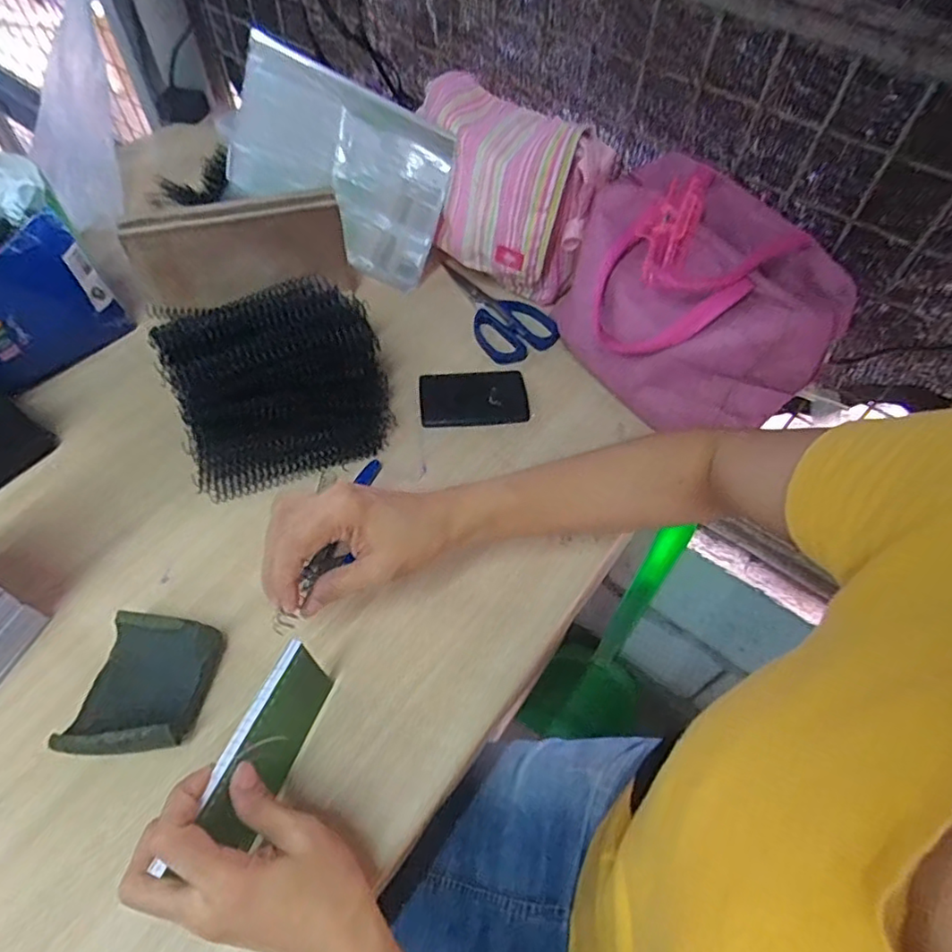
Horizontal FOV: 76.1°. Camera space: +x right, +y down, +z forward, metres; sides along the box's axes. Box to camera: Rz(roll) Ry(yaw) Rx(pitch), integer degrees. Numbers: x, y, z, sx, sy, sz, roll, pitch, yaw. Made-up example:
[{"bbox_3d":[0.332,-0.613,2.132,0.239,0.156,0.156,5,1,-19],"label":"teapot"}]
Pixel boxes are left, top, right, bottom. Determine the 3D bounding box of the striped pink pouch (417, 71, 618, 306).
[{"bbox_3d":[0.021,-0.285,0.616,0.208,0.169,0.067,31,42,12],"label":"striped pink pouch"}]

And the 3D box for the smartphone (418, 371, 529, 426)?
[{"bbox_3d":[-0.002,-0.076,0.579,0.101,0.009,0.061,0,56,-5],"label":"smartphone"}]

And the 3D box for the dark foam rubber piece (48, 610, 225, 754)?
[{"bbox_3d":[-0.220,0.141,0.408,0.074,0.033,0.090,11,56,3],"label":"dark foam rubber piece"}]

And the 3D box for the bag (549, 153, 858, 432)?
[{"bbox_3d":[0.184,-0.153,0.541,0.156,0.143,0.233,-25,62,-19],"label":"bag"}]

